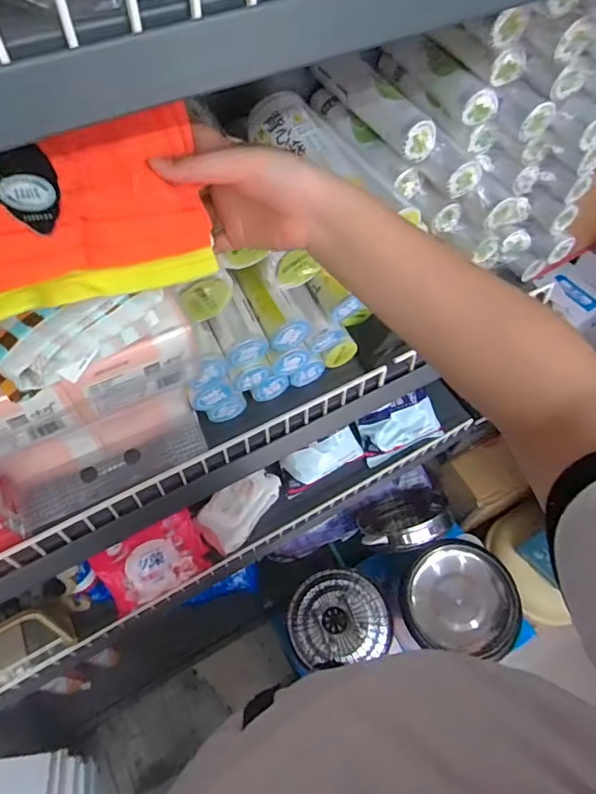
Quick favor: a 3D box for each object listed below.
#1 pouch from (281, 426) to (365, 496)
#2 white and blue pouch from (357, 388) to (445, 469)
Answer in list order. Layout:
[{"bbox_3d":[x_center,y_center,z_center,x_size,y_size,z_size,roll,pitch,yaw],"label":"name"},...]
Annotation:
[{"bbox_3d":[0.038,0.113,0.985,0.159,0.040,0.072,-30,106,-7],"label":"pouch"},{"bbox_3d":[0.193,0.057,1.021,0.155,0.041,0.097,-24,93,2],"label":"white and blue pouch"}]

